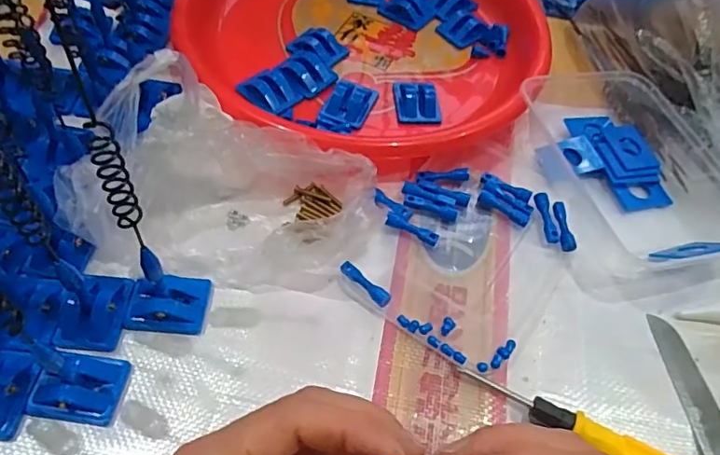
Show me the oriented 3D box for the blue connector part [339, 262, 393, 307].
[{"bbox_3d":[0.003,0.035,0.328,0.008,0.011,0.037,-36,66,-25],"label":"blue connector part"}]

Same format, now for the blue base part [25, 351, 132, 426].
[{"bbox_3d":[-0.147,0.083,0.279,0.043,0.016,0.033,5,56,-2],"label":"blue base part"}]

